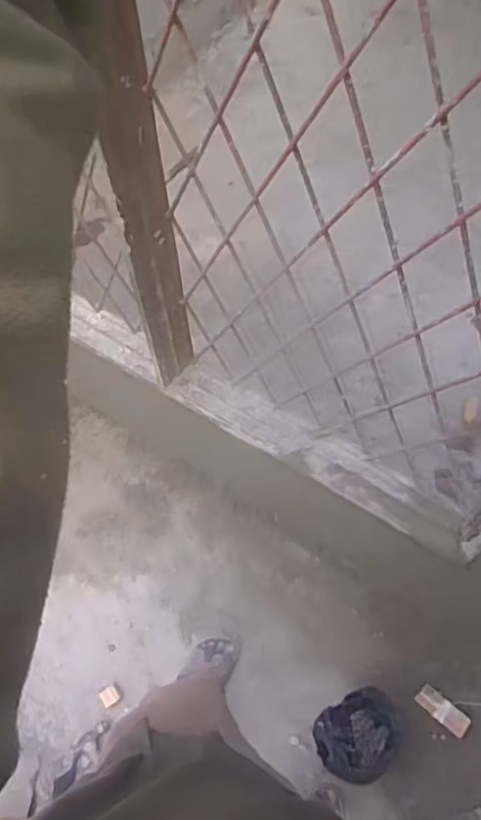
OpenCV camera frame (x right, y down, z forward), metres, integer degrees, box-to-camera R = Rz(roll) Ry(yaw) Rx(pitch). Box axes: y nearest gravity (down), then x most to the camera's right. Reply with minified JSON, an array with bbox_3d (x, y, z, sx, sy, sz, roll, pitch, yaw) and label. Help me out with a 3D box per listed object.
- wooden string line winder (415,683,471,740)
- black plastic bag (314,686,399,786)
[{"bbox_3d":[0.481,0.711,1.418,0.128,0.026,0.051,38,68,19],"label":"wooden string line winder"},{"bbox_3d":[0.274,0.742,1.362,0.204,0.071,0.166,-28,64,-14],"label":"black plastic bag"}]

